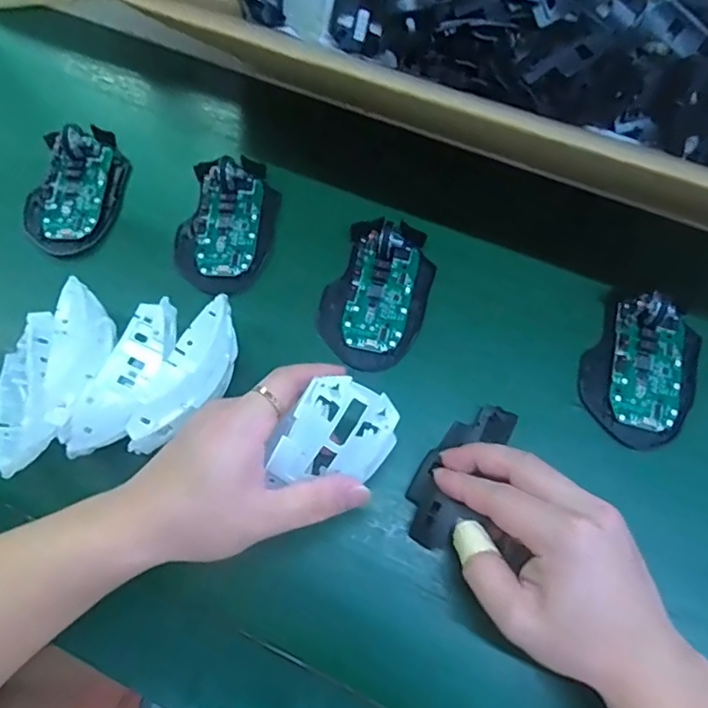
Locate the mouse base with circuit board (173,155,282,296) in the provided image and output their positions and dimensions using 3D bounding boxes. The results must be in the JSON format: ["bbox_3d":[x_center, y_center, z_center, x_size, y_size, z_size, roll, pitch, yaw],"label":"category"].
[{"bbox_3d":[-0.100,-0.105,0.434,0.071,0.026,0.113,13,71,7],"label":"mouse base with circuit board"}]

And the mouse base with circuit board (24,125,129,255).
[{"bbox_3d":[-0.227,-0.138,0.451,0.067,0.031,0.112,10,70,6],"label":"mouse base with circuit board"}]

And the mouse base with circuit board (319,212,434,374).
[{"bbox_3d":[0.017,-0.048,0.408,0.074,0.029,0.113,14,71,7],"label":"mouse base with circuit board"}]

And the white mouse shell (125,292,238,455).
[{"bbox_3d":[-0.100,0.019,0.363,0.031,0.061,0.108,26,73,11],"label":"white mouse shell"}]

